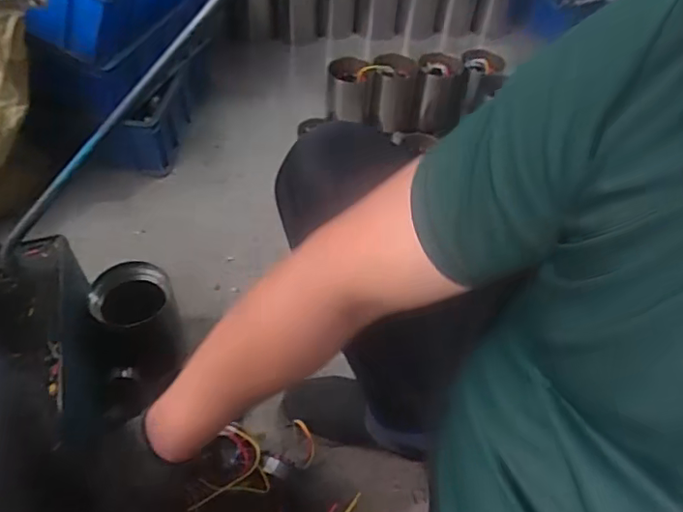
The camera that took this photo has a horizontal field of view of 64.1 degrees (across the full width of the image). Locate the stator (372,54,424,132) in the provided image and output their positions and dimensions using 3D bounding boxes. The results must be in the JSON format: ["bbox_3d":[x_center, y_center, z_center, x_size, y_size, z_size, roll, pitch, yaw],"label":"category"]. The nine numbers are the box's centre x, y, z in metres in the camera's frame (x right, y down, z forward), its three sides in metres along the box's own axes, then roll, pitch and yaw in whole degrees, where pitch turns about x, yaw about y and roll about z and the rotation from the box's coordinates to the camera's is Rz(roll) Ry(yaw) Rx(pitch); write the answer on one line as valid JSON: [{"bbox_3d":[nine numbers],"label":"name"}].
[{"bbox_3d":[0.103,-0.352,1.158,0.107,0.137,0.096,1,15,-22],"label":"stator"}]

